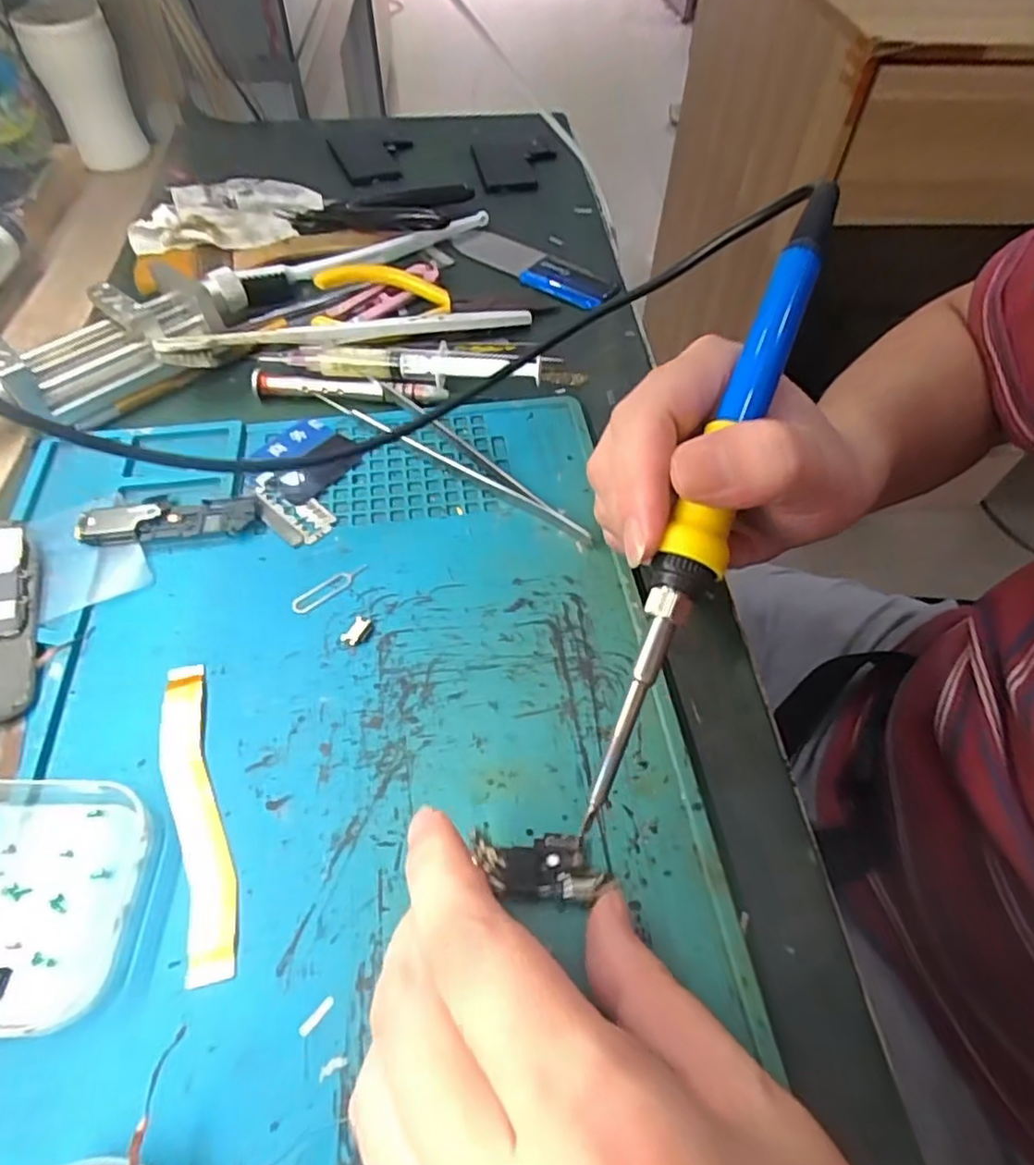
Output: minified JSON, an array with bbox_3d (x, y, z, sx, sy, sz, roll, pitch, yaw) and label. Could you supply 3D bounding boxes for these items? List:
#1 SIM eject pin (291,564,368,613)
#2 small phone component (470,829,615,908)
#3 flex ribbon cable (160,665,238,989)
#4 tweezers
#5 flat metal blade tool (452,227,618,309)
[{"bbox_3d":[-0.073,0.001,0.256,0.032,0.004,0.009,-33,61,-23],"label":"SIM eject pin"},{"bbox_3d":[0.007,0.084,0.196,0.038,0.004,0.019,0,54,-2],"label":"small phone component"},{"bbox_3d":[-0.101,0.069,0.206,0.016,0.004,0.101,-18,56,-14],"label":"flex ribbon cable"},{"bbox_3d":[-0.031,-0.058,0.295,0.151,0.010,0.025,35,60,22],"label":"tweezers"},{"bbox_3d":[0.010,-0.196,0.403,0.115,0.004,0.033,39,61,24],"label":"flat metal blade tool"}]

